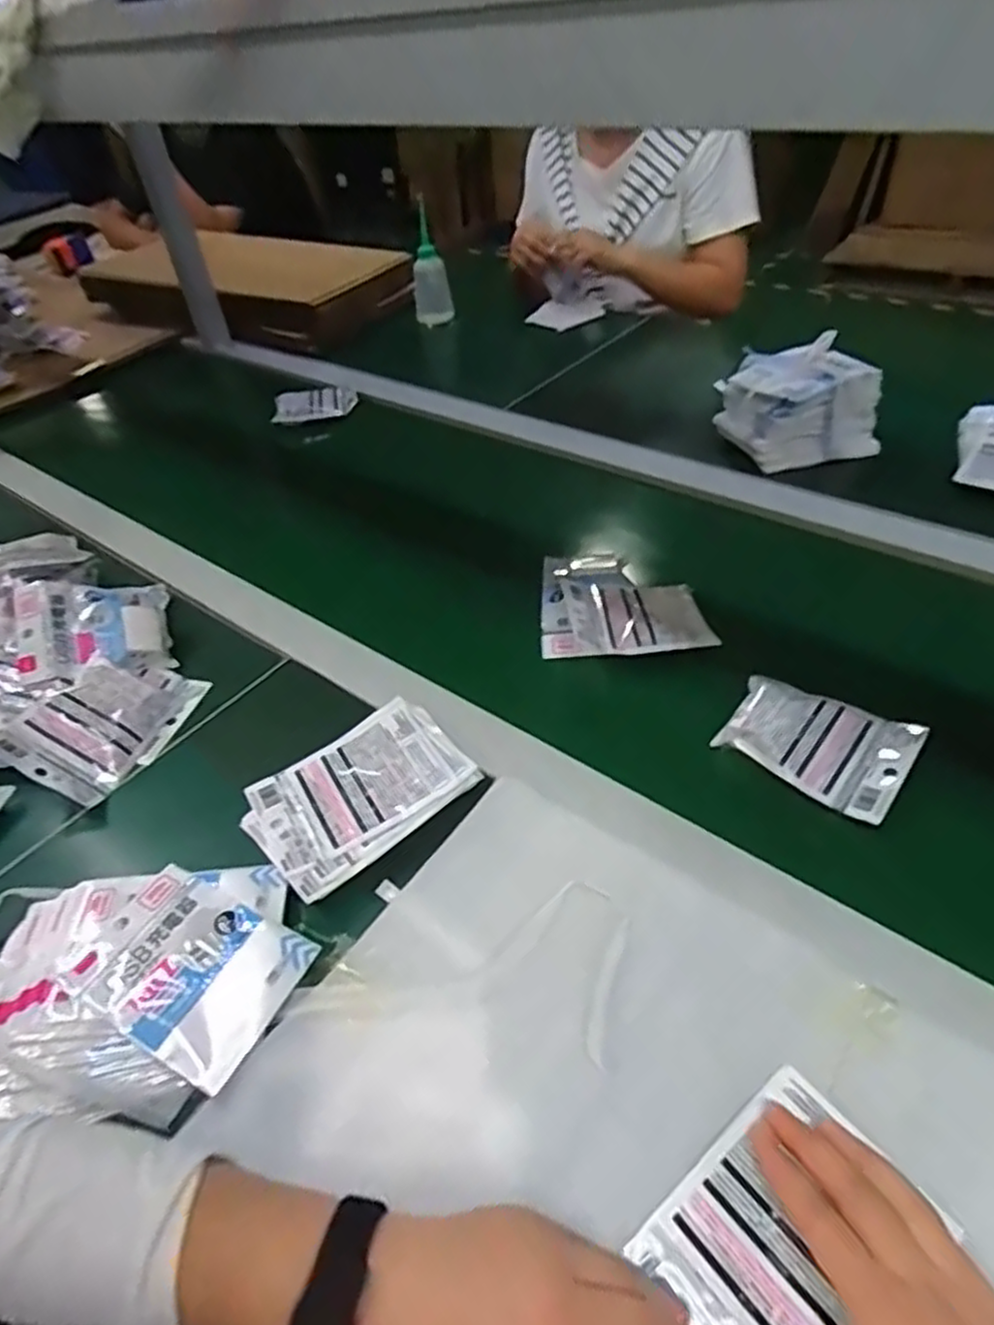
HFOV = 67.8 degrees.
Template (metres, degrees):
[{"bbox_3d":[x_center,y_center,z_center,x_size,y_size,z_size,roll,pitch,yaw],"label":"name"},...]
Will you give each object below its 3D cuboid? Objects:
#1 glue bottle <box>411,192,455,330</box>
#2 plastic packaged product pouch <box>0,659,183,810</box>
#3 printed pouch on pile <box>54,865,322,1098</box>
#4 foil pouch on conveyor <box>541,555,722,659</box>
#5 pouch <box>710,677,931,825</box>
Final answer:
[{"bbox_3d":[-0.119,-0.685,1.273,0.065,0.178,0.059,-12,44,-5],"label":"glue bottle"},{"bbox_3d":[-0.342,0.053,0.620,0.095,0.017,0.112,29,58,-1],"label":"plastic packaged product pouch"},{"bbox_3d":[-0.196,0.194,0.472,0.135,0.012,0.095,18,49,24],"label":"printed pouch on pile"},{"bbox_3d":[0.120,-0.056,0.708,0.156,0.037,0.141,-2,44,5],"label":"foil pouch on conveyor"},{"bbox_3d":[0.247,0.059,0.566,0.127,0.018,0.092,27,53,30],"label":"pouch"}]

